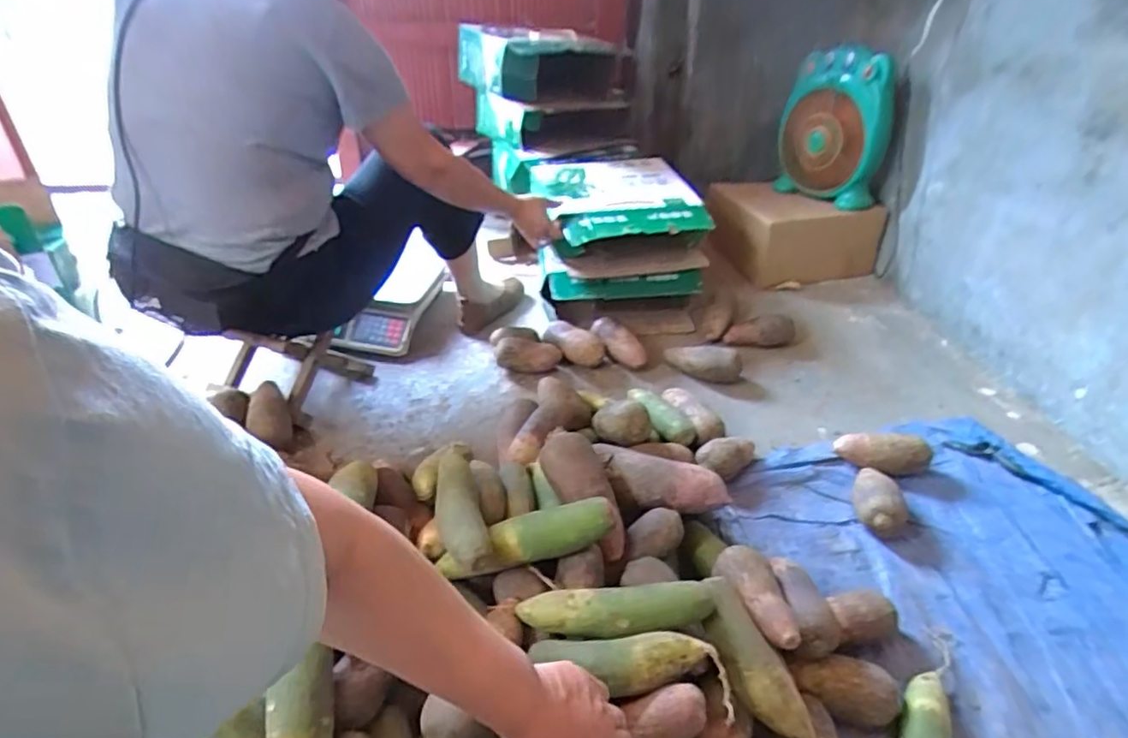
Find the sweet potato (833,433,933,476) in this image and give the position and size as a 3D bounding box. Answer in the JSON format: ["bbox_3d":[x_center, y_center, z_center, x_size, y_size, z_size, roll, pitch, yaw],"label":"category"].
[{"bbox_3d":[0.560,0.148,1.097,0.152,0.065,0.054,10,38,14],"label":"sweet potato"}]

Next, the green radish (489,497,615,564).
[{"bbox_3d":[-0.013,0.206,0.783,0.161,0.053,0.048,-17,36,7],"label":"green radish"}]

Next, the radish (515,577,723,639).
[{"bbox_3d":[0.061,0.280,0.722,0.225,0.040,0.059,-3,36,-4],"label":"radish"}]

